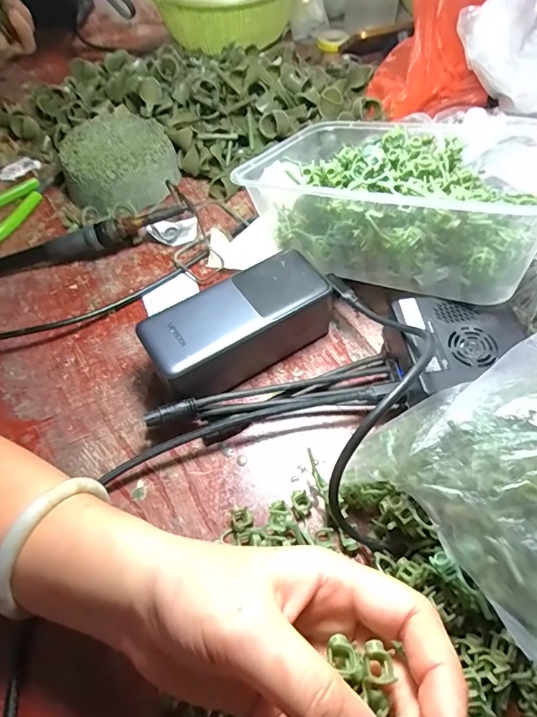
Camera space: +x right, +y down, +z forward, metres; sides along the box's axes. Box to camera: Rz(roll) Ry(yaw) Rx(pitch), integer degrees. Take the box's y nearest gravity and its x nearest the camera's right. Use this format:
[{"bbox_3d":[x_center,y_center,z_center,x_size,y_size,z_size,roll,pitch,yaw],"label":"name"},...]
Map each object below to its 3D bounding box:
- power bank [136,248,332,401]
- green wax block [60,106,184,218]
[{"bbox_3d":[-0.017,-0.020,0.320,0.129,0.051,0.056,-31,60,-16],"label":"power bank"},{"bbox_3d":[-0.147,-0.190,0.435,0.106,0.042,0.110,-28,60,-15],"label":"green wax block"}]

